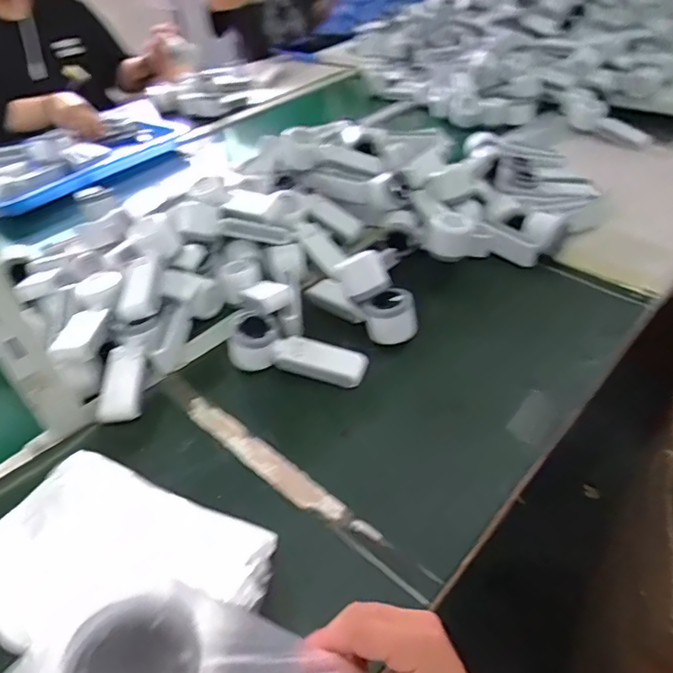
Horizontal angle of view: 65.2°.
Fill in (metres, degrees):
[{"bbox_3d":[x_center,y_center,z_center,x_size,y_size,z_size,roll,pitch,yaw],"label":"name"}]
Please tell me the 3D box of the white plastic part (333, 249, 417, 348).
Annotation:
[{"bbox_3d":[0.057,-0.052,0.690,0.061,0.045,0.130,-28,79,-24],"label":"white plastic part"}]

